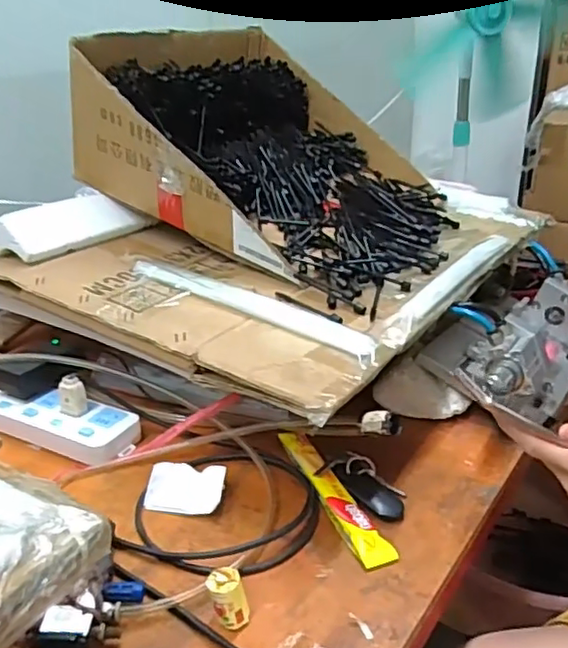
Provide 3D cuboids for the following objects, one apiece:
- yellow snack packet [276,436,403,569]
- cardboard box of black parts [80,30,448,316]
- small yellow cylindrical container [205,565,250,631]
[{"bbox_3d":[0.043,0.162,0.604,0.032,0.012,0.199,-11,25,-21],"label":"yellow snack packet"},{"bbox_3d":[0.020,-0.264,0.912,0.461,0.263,0.459,14,28,31],"label":"cardboard box of black parts"},{"bbox_3d":[-0.042,0.208,0.468,0.027,0.039,0.025,-7,24,-12],"label":"small yellow cylindrical container"}]

